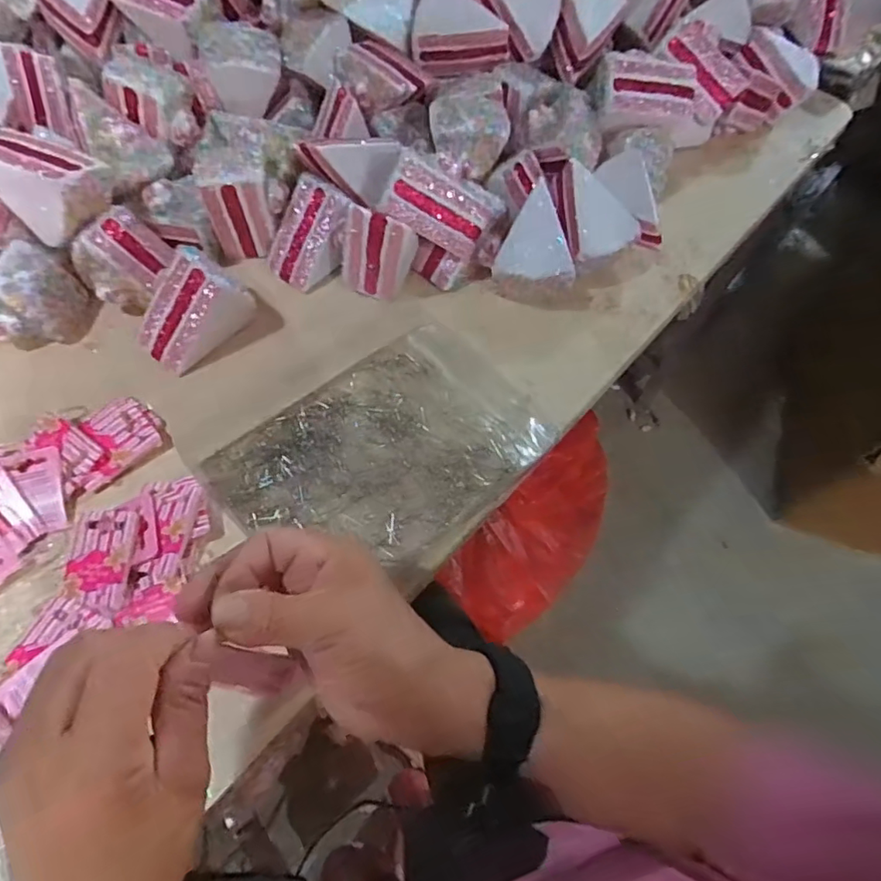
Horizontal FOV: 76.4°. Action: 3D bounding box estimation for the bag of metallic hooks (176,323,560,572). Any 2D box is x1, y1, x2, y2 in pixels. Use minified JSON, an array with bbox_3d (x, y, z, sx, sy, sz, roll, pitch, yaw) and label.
[{"bbox_3d":[-0.042,0.005,0.428,0.236,0.015,0.171,-31,67,-20],"label":"bag of metallic hooks"}]

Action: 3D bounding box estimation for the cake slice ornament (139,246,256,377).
[{"bbox_3d":[-0.201,-0.109,0.453,0.053,0.067,0.093,38,65,17],"label":"cake slice ornament"}]

